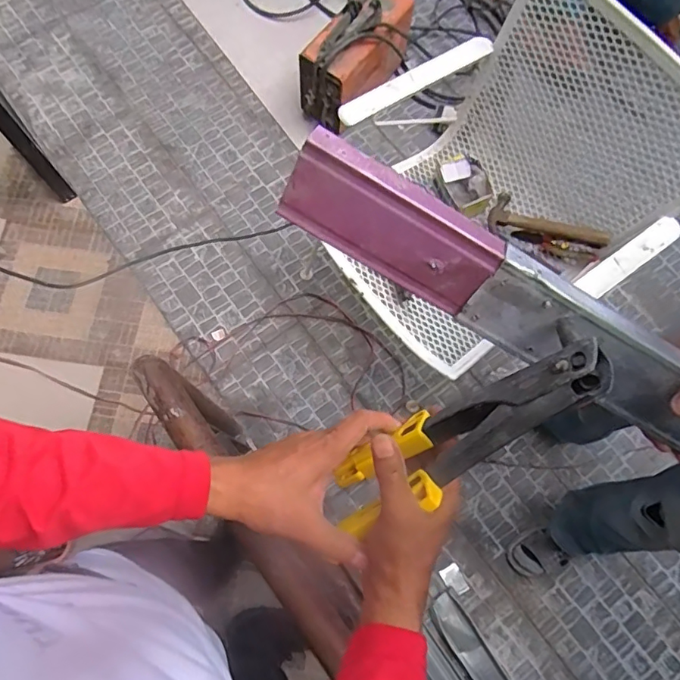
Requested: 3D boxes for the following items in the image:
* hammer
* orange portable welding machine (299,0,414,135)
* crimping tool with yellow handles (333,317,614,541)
[{"bbox_3d":[0.476,-0.259,1.179,0.267,0.039,0.086,26,74,32],"label":"hammer"},{"bbox_3d":[0.059,-0.876,1.561,0.197,0.222,0.406,30,75,6],"label":"orange portable welding machine"},{"bbox_3d":[0.097,0.077,0.392,0.223,0.085,0.031,-34,120,21],"label":"crimping tool with yellow handles"}]

